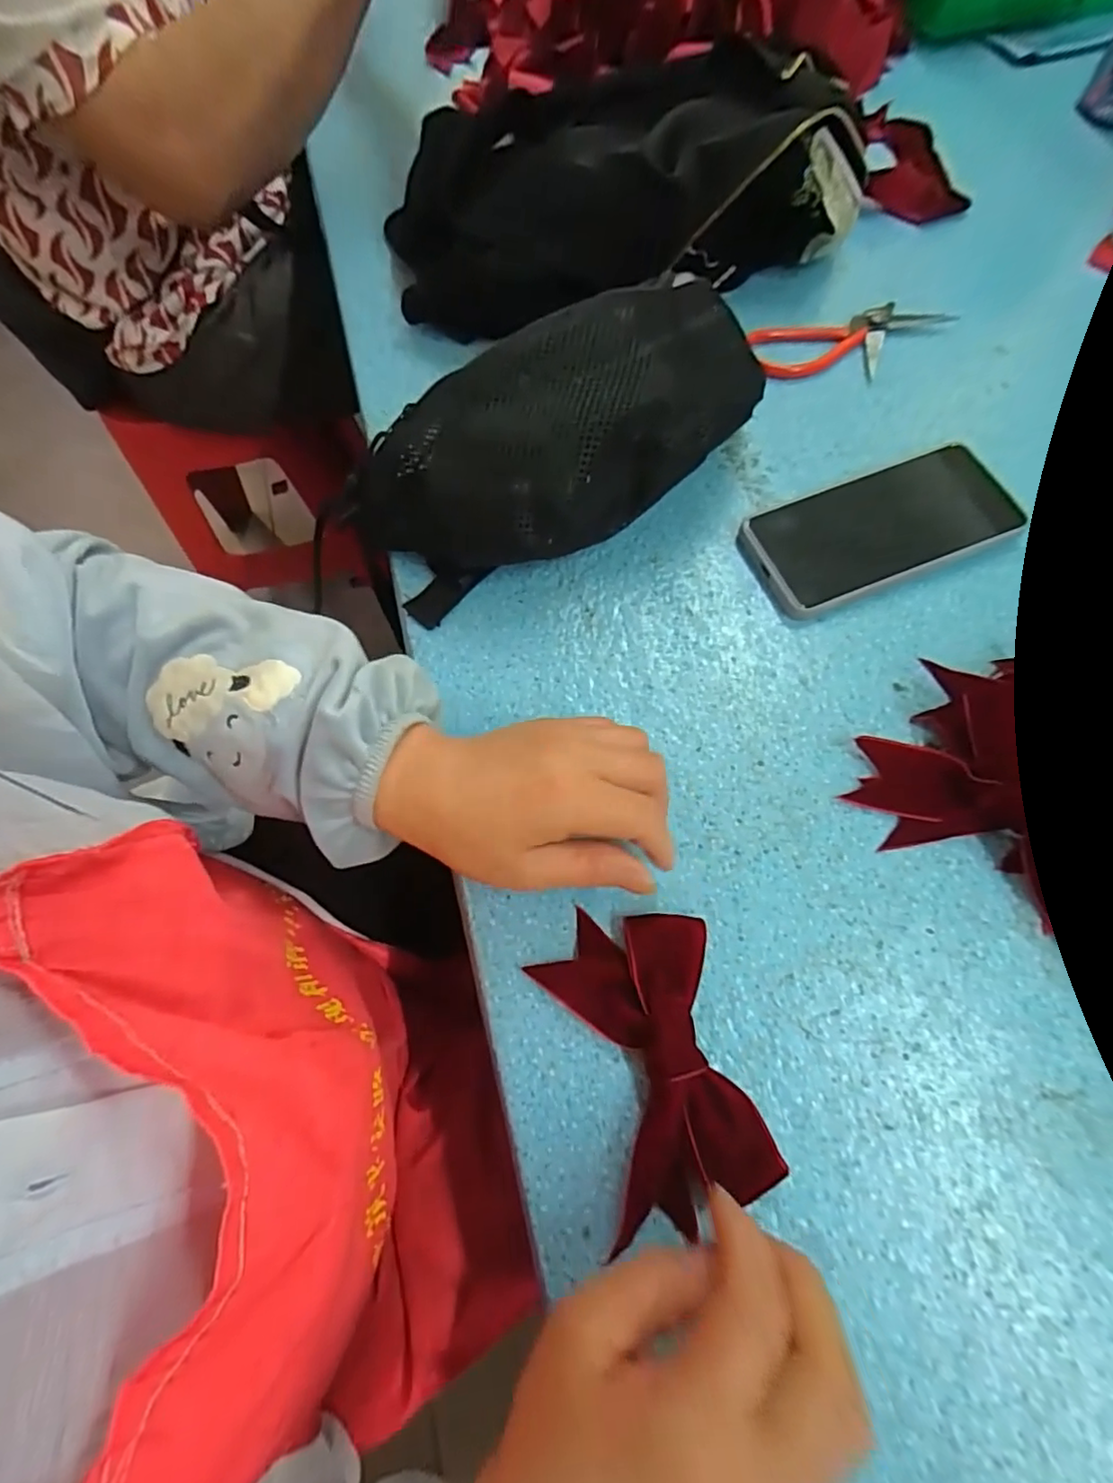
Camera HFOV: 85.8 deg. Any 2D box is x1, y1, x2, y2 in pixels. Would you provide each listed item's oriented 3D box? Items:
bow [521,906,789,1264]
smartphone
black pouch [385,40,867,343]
[{"bbox_3d":[0.044,0.142,0.270,0.077,0.018,0.124,-17,66,-5],"label":"bow"},{"bbox_3d":[0.201,-0.133,0.375,0.156,0.018,0.073,-20,69,-6],"label":"smartphone"},{"bbox_3d":[0.051,-0.405,0.443,0.357,0.102,0.143,-7,66,-1],"label":"black pouch"}]

